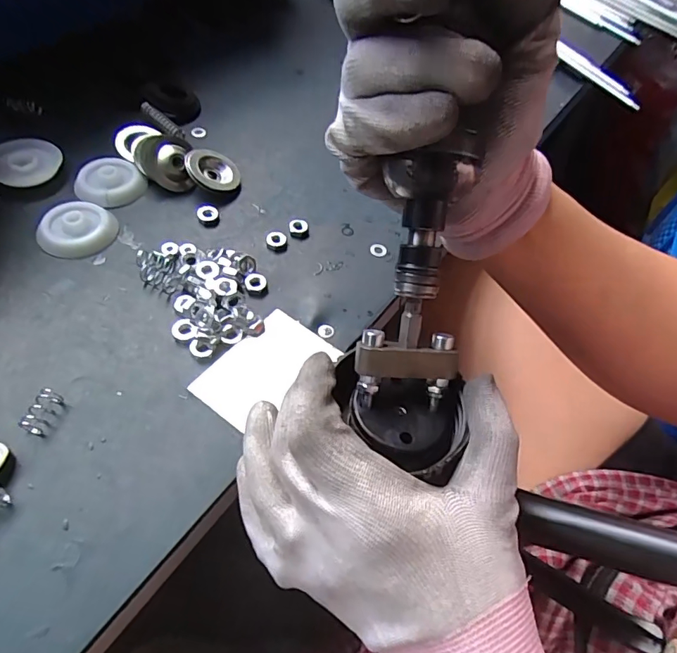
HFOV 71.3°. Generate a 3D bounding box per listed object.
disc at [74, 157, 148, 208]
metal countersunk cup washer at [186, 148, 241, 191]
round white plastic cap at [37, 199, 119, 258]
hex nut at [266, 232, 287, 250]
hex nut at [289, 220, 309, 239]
[{"bbox_3d":[-0.168,-0.105,0.348,0.046,0.016,0.046,4,55,-6],"label":"disc"},{"bbox_3d":[-0.095,-0.117,0.357,0.040,0.008,0.040,8,56,-32],"label":"metal countersunk cup washer"},{"bbox_3d":[-0.176,-0.066,0.319,0.048,0.014,0.048,4,55,-6],"label":"round white plastic cap"},{"bbox_3d":[-0.044,-0.061,0.333,0.014,0.005,0.014,0,56,-8],"label":"hex nut"},{"bbox_3d":[-0.029,-0.071,0.343,0.013,0.006,0.015,0,56,-8],"label":"hex nut"}]

